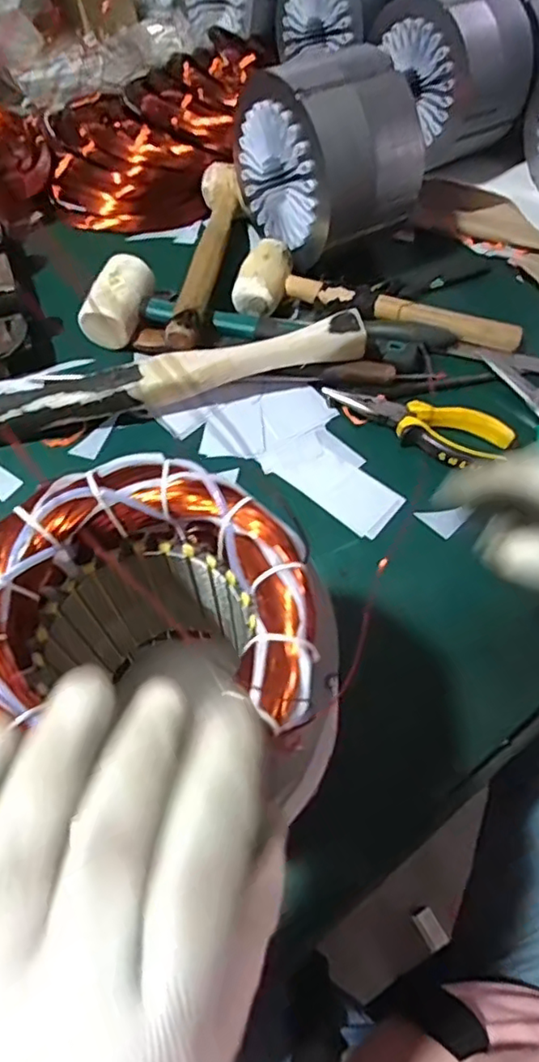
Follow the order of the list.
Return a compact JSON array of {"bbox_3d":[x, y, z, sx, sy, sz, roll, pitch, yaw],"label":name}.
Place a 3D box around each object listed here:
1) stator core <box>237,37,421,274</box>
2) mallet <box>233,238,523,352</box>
[{"bbox_3d":[0.052,-0.336,0.545,0.111,0.143,0.143,-29,66,-16],"label":"stator core"},{"bbox_3d":[0.097,-0.209,0.546,0.249,0.039,0.067,10,62,4],"label":"mallet"}]

